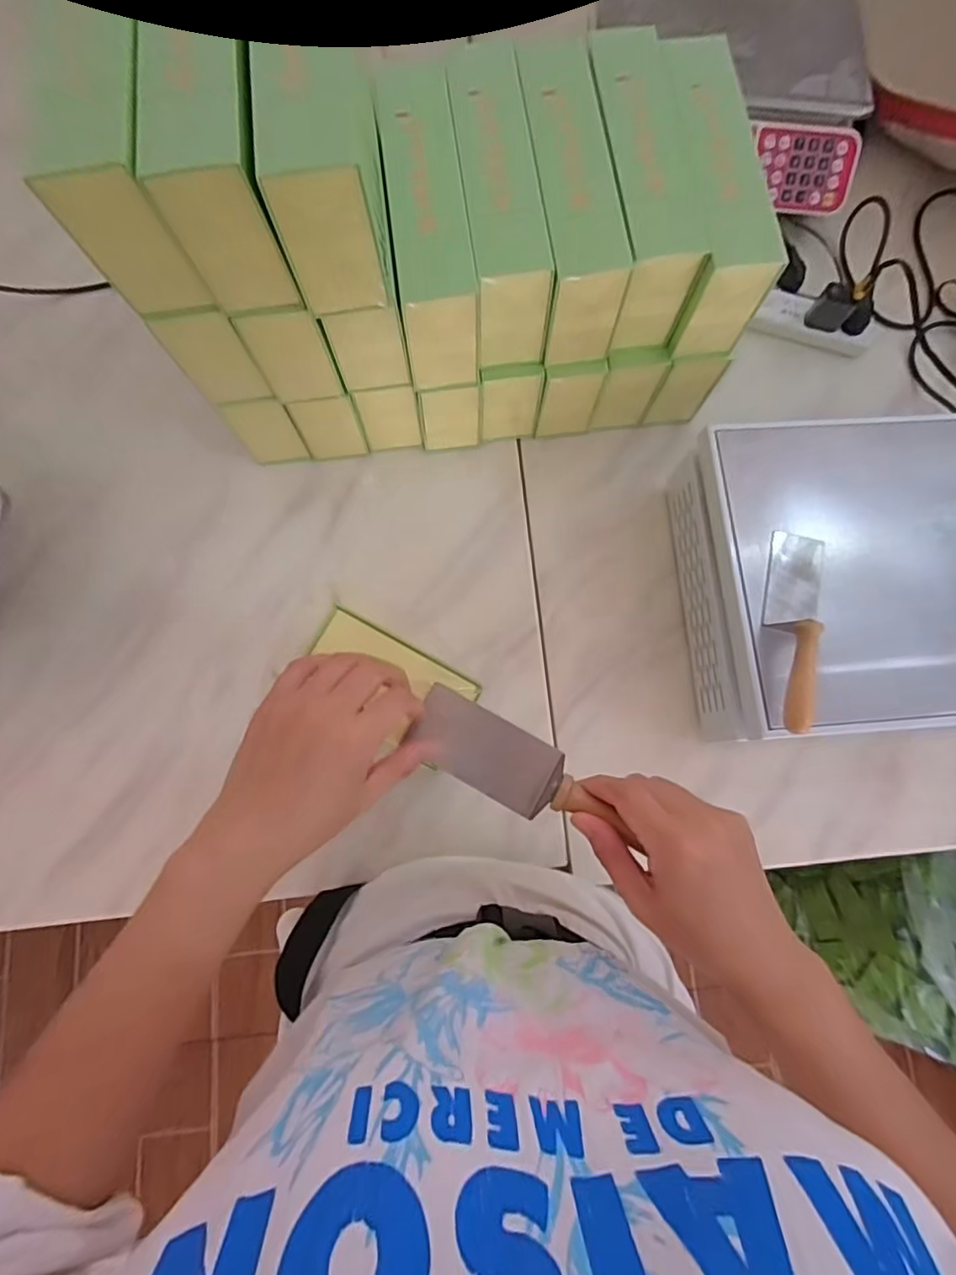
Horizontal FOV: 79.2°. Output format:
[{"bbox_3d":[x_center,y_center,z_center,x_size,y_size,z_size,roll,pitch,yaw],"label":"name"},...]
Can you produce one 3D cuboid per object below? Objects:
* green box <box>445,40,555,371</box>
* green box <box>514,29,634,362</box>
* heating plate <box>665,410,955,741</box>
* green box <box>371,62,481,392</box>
[{"bbox_3d":[0.014,-0.416,0.564,0.073,0.110,0.265,-8,80,-3],"label":"green box"},{"bbox_3d":[0.084,-0.418,0.566,0.067,0.108,0.246,-9,80,-3],"label":"green box"},{"bbox_3d":[0.432,-0.062,0.611,0.392,0.144,0.291,-4,78,-3],"label":"heating plate"},{"bbox_3d":[-0.048,-0.390,0.556,0.067,0.110,0.253,-7,78,-3],"label":"green box"}]

